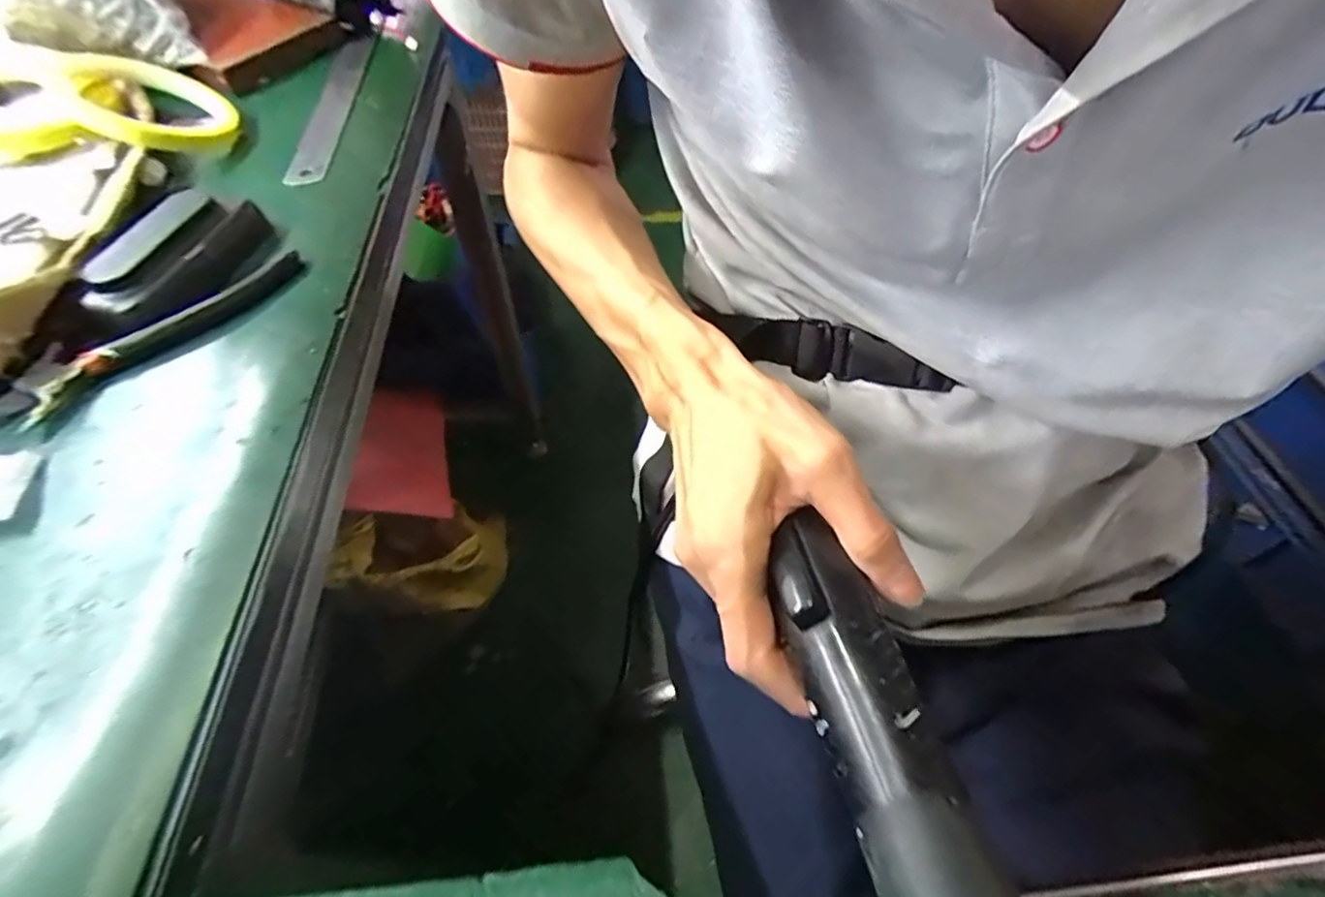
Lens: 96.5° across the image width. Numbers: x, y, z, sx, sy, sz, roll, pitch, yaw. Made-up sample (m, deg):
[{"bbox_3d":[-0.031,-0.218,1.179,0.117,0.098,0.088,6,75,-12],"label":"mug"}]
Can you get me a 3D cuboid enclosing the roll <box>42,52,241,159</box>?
[{"bbox_3d":[-0.344,-0.230,0.398,0.092,0.019,0.102,-18,62,-38],"label":"roll"}]

